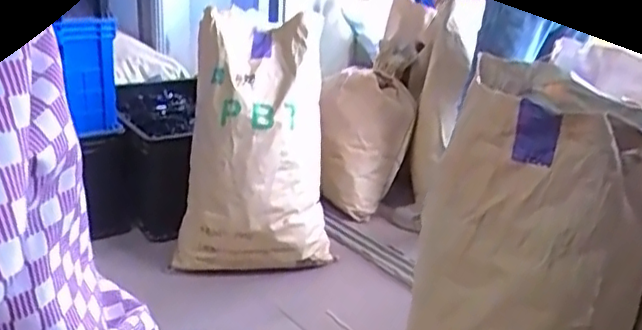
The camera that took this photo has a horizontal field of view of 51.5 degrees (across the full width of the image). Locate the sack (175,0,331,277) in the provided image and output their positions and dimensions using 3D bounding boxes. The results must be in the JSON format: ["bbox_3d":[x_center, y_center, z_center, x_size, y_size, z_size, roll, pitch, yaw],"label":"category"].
[{"bbox_3d":[-0.173,-0.052,1.699,0.371,0.603,0.286,-2,22,-14],"label":"sack"}]

